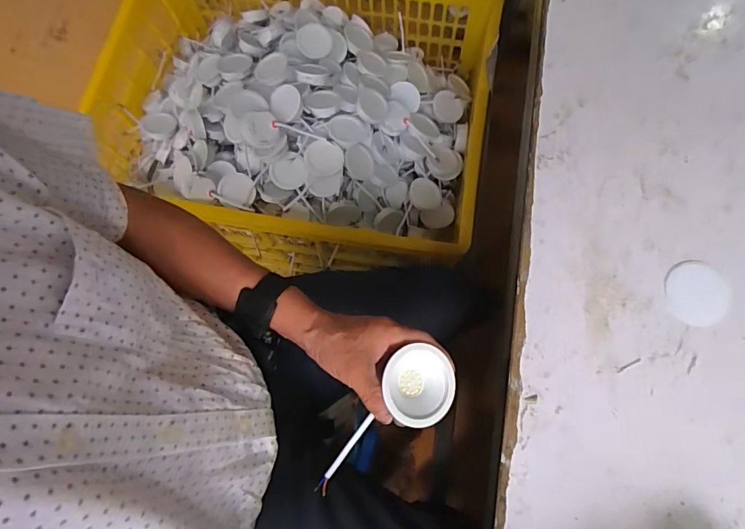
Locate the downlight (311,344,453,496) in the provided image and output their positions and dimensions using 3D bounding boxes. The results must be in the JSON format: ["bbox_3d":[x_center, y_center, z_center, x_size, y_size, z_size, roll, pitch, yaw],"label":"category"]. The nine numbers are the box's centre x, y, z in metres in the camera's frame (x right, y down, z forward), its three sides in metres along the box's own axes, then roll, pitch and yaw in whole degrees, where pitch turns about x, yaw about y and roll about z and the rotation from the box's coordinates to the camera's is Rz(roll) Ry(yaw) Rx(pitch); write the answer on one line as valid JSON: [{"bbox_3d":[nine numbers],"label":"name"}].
[{"bbox_3d":[0.008,0.147,0.410,0.172,0.041,0.064,-45,77,1],"label":"downlight"}]

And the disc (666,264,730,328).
[{"bbox_3d":[0.322,0.029,0.441,0.058,0.004,0.063,0,74,2],"label":"disc"}]

